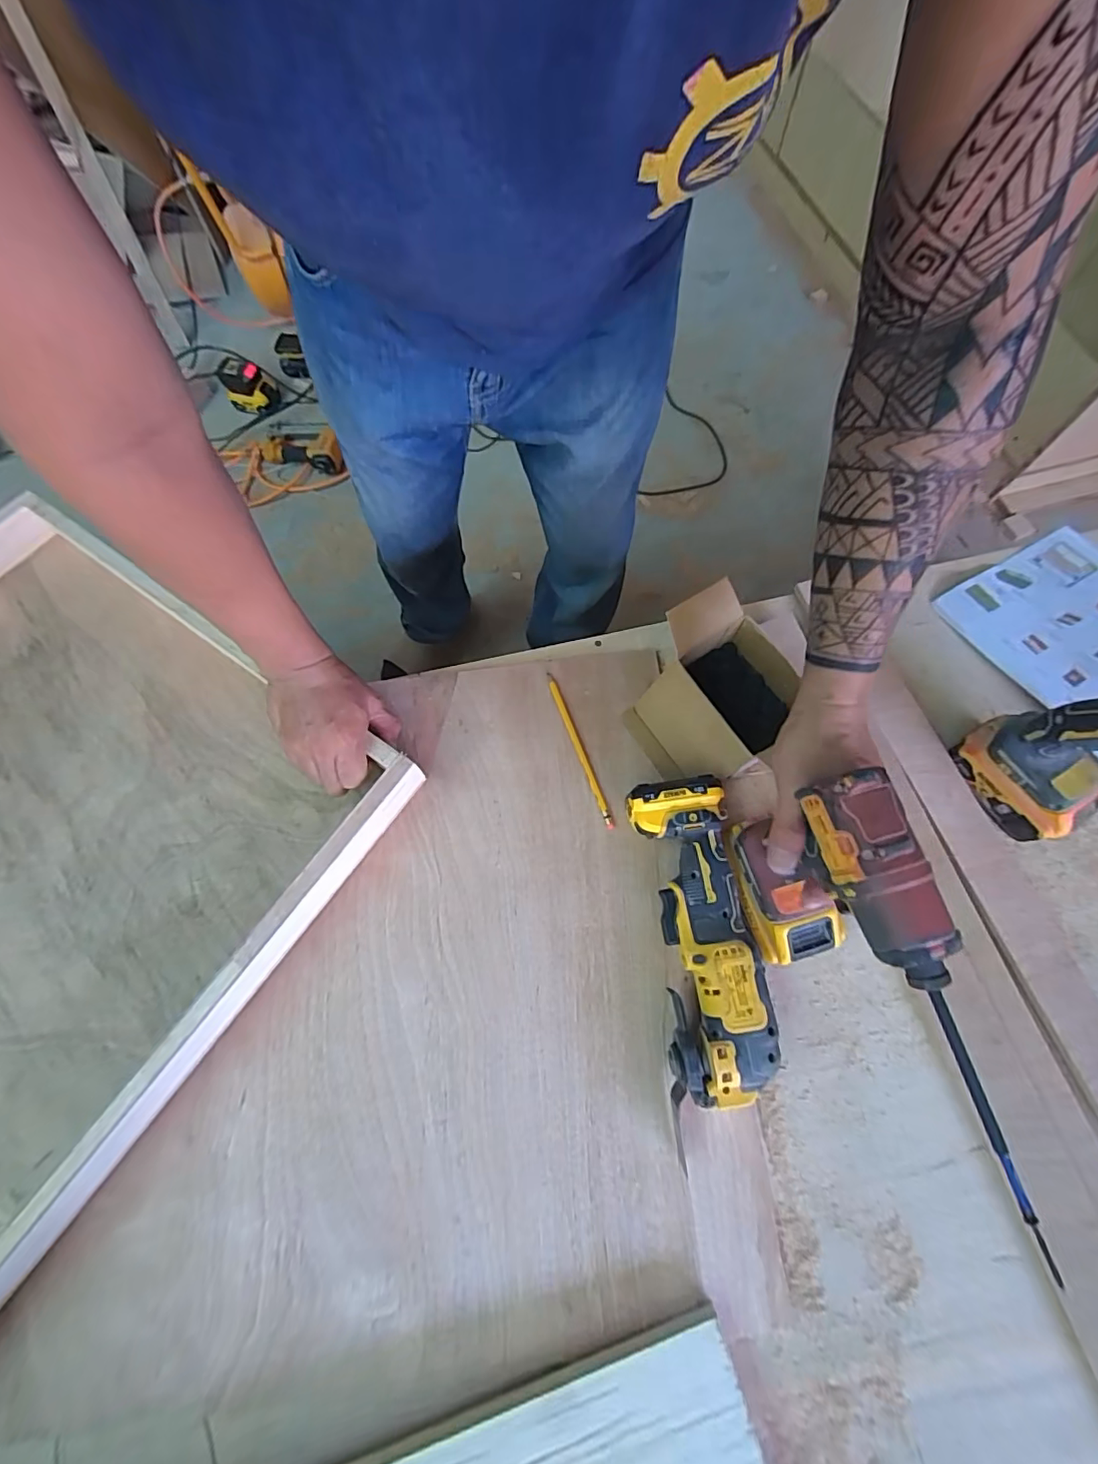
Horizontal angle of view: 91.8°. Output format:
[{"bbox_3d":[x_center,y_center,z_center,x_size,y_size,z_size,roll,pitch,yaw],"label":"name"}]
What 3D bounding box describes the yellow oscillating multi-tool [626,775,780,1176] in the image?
[{"bbox_3d":[0.133,0.185,0.475,0.086,0.065,0.274,-5,70,-3],"label":"yellow oscillating multi-tool"}]

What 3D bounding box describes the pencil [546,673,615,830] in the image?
[{"bbox_3d":[0.032,0.017,0.563,0.009,0.004,0.179,-18,72,-7],"label":"pencil"}]

